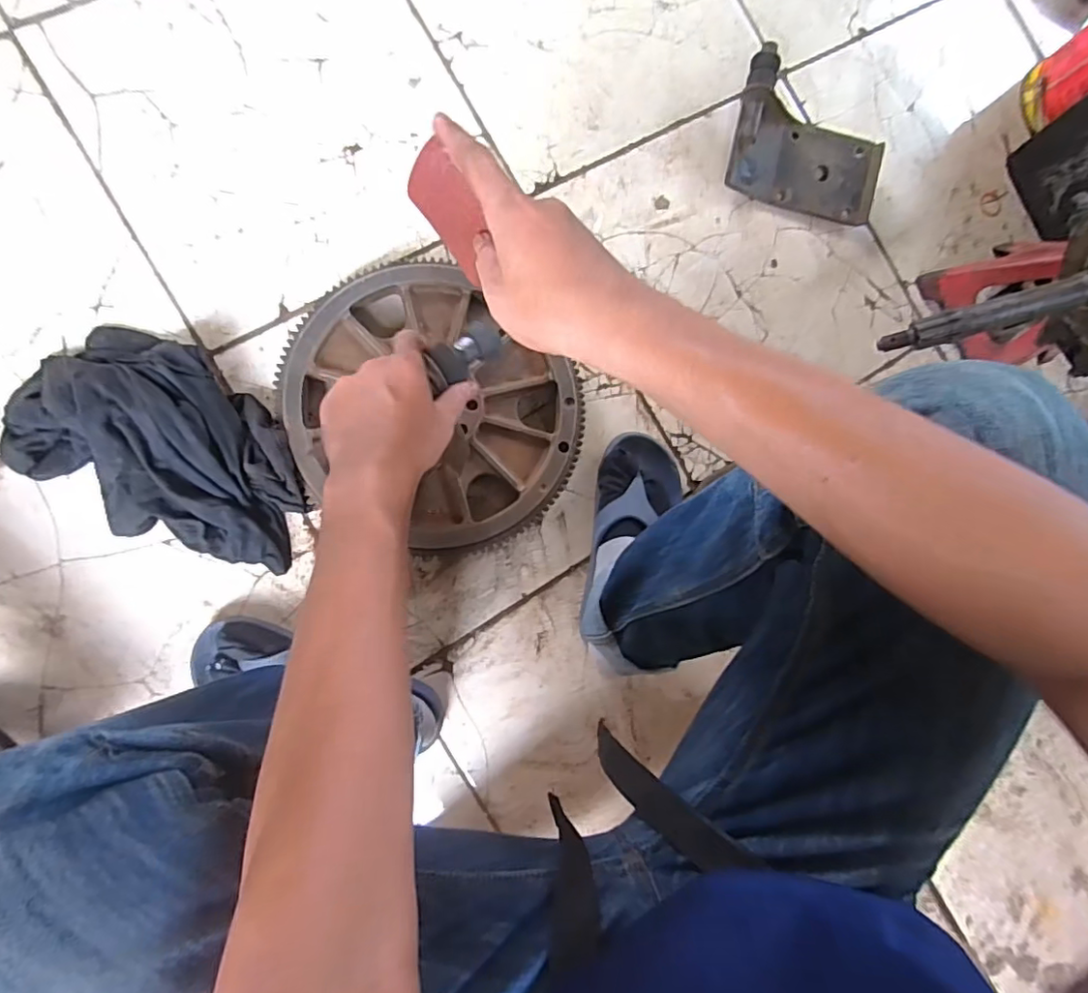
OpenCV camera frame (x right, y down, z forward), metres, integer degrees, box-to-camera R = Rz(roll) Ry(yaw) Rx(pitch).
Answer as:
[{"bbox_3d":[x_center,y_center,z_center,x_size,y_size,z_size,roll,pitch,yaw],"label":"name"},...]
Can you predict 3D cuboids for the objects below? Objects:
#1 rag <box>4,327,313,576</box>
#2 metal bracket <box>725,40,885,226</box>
[{"bbox_3d":[-0.389,-0.059,0.577,0.278,0.077,0.194,19,85,-8],"label":"rag"},{"bbox_3d":[0.339,-0.455,0.745,0.205,0.056,0.153,9,86,-9],"label":"metal bracket"}]

